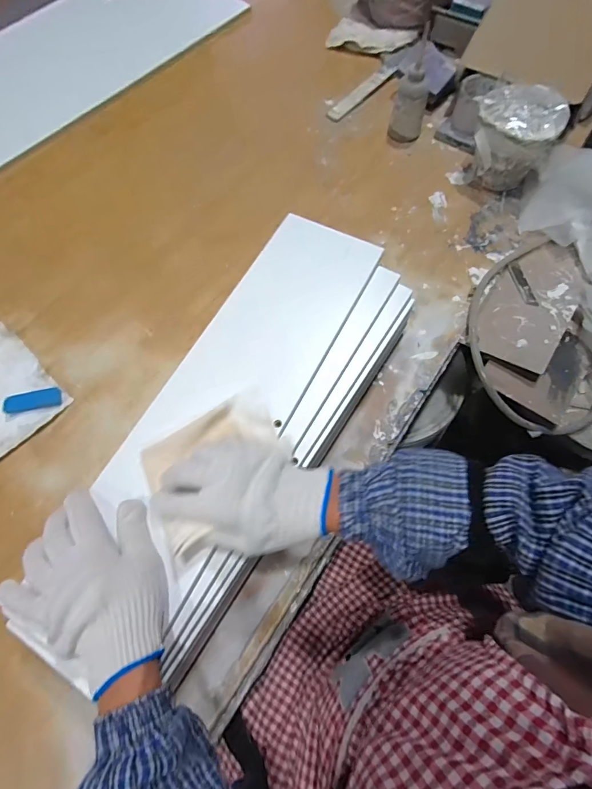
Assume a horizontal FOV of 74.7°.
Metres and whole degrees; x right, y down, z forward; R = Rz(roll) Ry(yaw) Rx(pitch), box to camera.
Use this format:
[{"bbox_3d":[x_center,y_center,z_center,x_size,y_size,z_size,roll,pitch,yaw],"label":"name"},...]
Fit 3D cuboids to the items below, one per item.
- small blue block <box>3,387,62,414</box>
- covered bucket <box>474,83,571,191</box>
[{"bbox_3d":[-0.366,0.007,0.541,0.069,0.005,0.031,-12,67,-19],"label":"small blue block"},{"bbox_3d":[0.363,-0.434,0.664,0.131,0.112,0.121,0,68,0],"label":"covered bucket"}]

